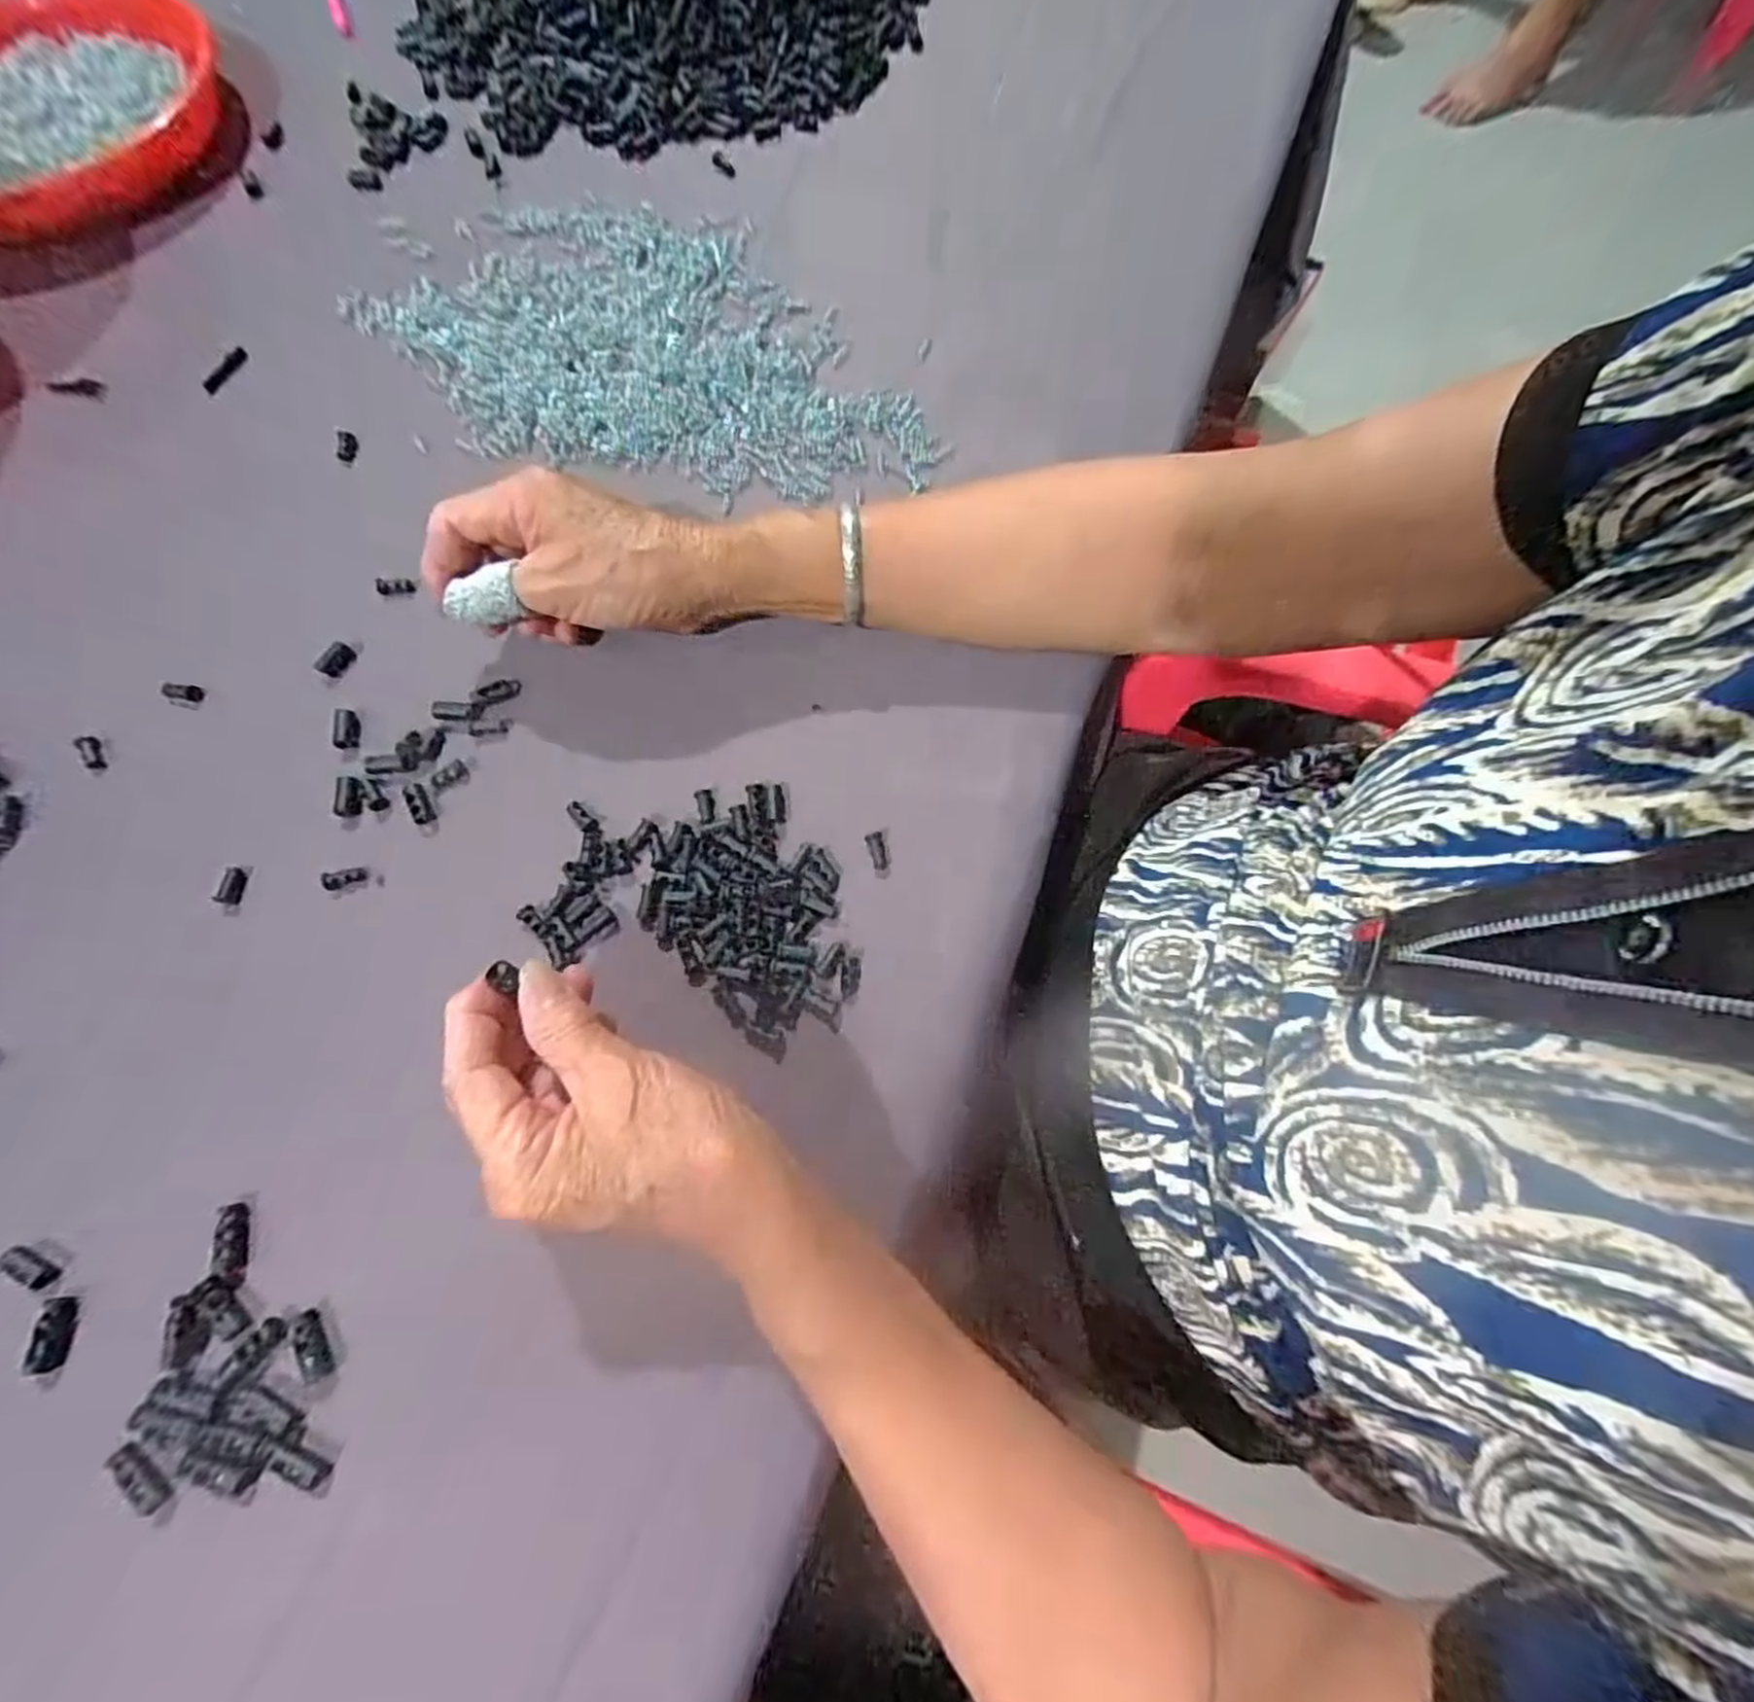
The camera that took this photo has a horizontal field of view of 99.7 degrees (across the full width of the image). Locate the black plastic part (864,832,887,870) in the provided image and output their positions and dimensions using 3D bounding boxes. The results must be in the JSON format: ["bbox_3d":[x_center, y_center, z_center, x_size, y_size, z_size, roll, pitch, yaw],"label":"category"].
[{"bbox_3d":[0.000,0.000,0.339,0.008,0.004,0.018,-15,102,-4],"label":"black plastic part"}]

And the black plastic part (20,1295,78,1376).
[{"bbox_3d":[-0.311,0.182,0.279,0.007,0.011,0.025,-15,59,-4],"label":"black plastic part"}]

